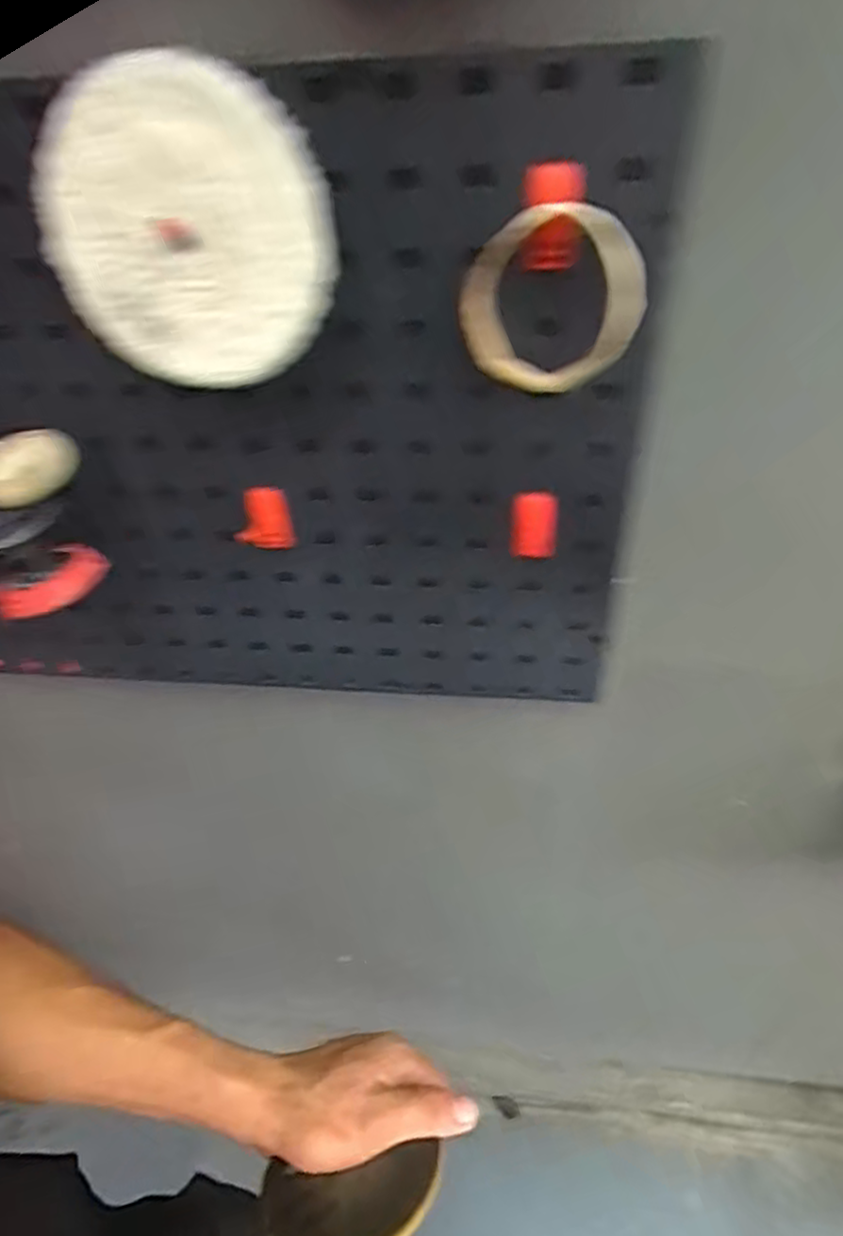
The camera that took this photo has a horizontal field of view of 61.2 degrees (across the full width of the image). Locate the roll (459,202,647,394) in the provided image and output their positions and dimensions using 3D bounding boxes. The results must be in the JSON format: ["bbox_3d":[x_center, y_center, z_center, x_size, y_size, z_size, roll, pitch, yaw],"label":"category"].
[{"bbox_3d":[0.072,-0.175,0.396,0.097,0.095,0.022,9,43,15],"label":"roll"}]

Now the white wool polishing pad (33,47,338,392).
[{"bbox_3d":[-0.136,-0.220,0.412,0.174,0.163,0.048,4,32,13],"label":"white wool polishing pad"}]

